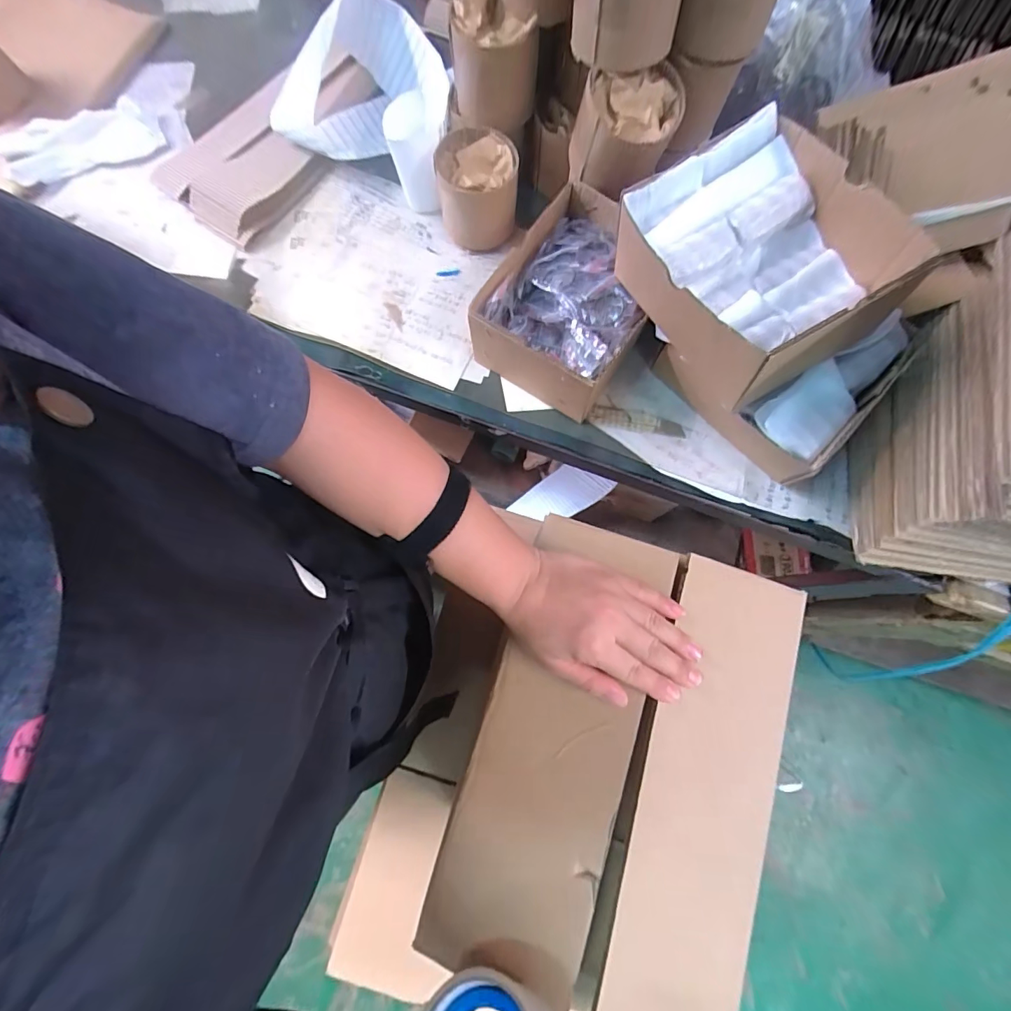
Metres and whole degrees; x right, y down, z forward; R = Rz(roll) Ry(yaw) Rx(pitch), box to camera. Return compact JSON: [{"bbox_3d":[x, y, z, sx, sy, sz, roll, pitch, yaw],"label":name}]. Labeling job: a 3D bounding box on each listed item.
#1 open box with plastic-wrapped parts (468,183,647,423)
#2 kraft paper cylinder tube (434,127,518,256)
[{"bbox_3d":[0.078,-0.220,0.513,0.158,0.090,0.199,33,80,7],"label":"open box with plastic-wrapped parts"},{"bbox_3d":[-0.033,-0.371,0.558,0.096,0.089,0.093,-8,78,-1],"label":"kraft paper cylinder tube"}]

